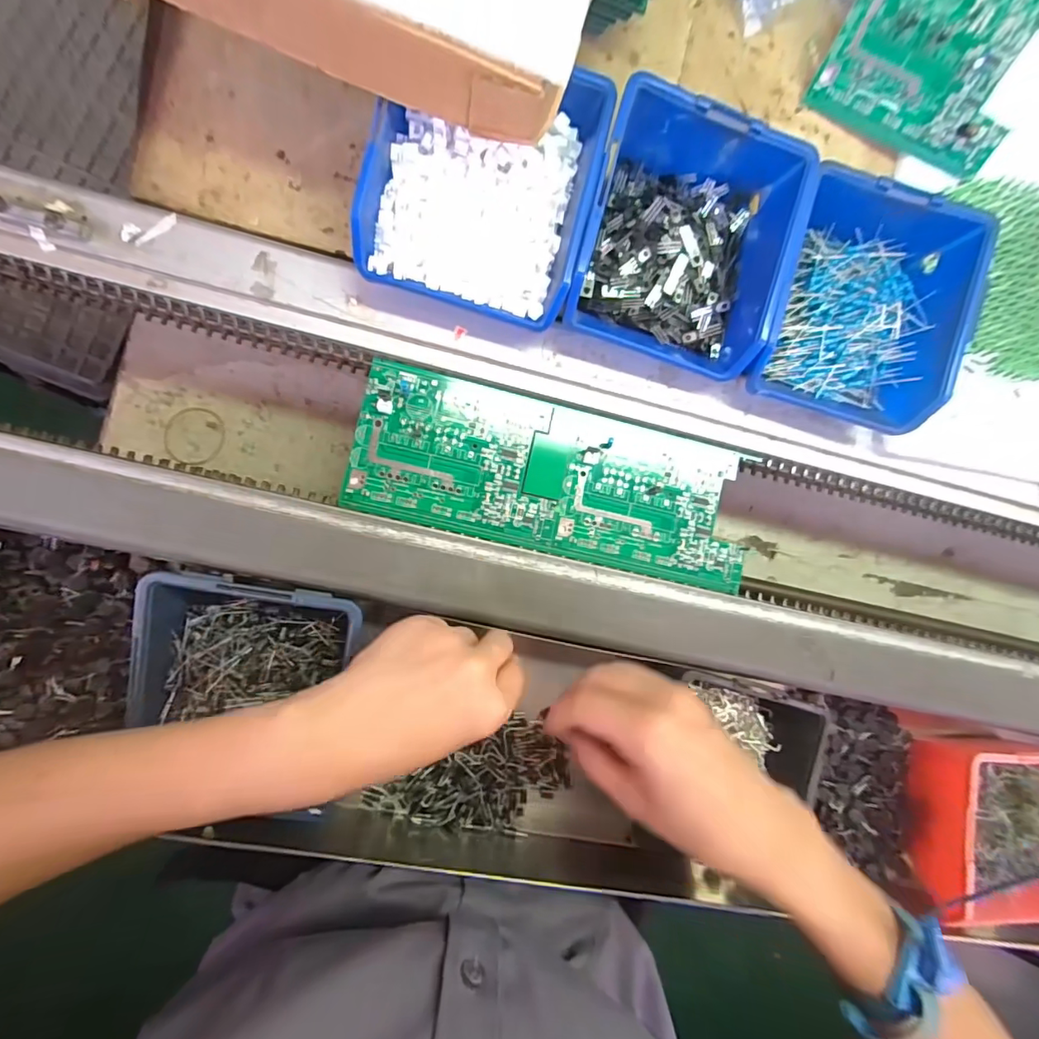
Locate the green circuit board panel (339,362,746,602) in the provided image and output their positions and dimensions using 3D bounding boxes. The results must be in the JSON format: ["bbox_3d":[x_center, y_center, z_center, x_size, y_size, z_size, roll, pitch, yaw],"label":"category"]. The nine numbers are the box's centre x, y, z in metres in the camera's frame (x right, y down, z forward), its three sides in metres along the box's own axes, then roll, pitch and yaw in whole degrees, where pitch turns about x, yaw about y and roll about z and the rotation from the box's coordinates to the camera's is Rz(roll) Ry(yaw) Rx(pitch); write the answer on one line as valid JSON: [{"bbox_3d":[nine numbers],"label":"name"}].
[{"bbox_3d":[0.025,-0.026,0.329,0.257,0.005,0.095,13,87,-8],"label":"green circuit board panel"}]

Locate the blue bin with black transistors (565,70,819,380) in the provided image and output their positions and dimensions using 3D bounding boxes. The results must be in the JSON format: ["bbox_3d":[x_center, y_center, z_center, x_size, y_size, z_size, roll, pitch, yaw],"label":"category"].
[{"bbox_3d":[0.098,-0.170,0.303,0.121,0.059,0.141,13,87,-8],"label":"blue bin with black transistors"}]

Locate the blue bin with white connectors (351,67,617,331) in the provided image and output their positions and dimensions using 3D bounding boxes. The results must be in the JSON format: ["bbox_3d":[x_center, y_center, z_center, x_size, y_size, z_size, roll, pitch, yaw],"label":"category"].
[{"bbox_3d":[-0.021,-0.188,0.294,0.117,0.059,0.132,14,87,-7],"label":"blue bin with white connectors"}]

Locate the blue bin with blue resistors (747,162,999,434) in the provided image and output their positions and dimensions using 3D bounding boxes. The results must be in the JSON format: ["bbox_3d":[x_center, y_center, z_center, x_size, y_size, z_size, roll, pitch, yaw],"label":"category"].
[{"bbox_3d":[0.212,-0.133,0.310,0.115,0.046,0.129,14,87,-7],"label":"blue bin with blue resistors"}]

